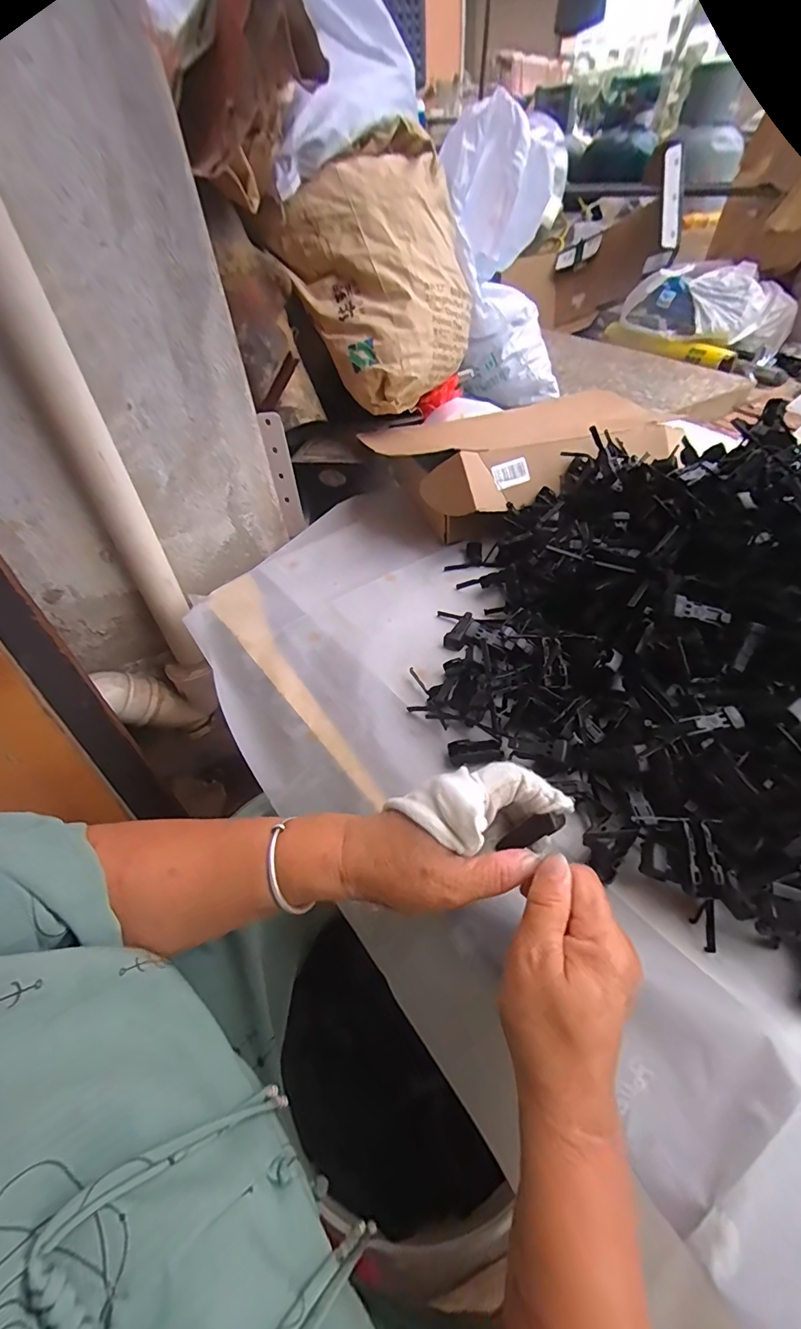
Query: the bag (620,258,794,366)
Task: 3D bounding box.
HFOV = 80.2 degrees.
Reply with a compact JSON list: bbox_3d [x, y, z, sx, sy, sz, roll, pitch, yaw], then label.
[{"bbox_3d":[0.883,-1.013,1.365,0.250,0.179,0.427,-37,55,-26],"label":"bag"}]

